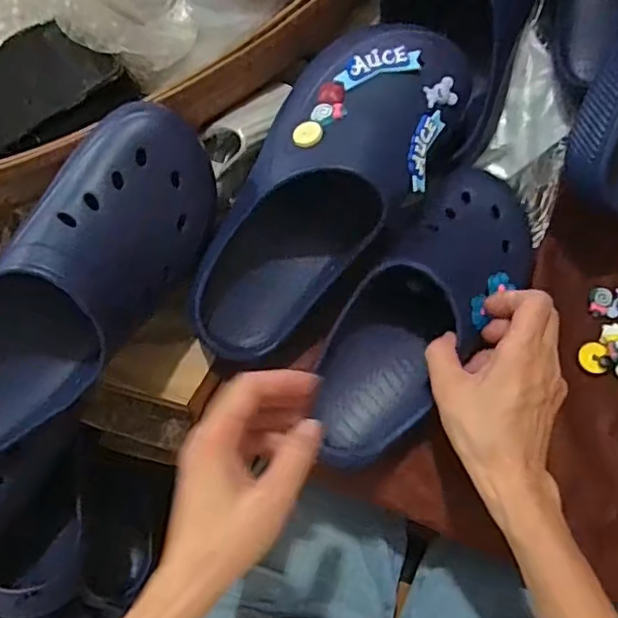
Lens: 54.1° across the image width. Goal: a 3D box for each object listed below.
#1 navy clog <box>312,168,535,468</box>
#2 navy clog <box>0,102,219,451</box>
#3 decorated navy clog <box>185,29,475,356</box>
[{"bbox_3d":[0.090,0.001,0.451,0.105,0.074,0.255,32,80,9],"label":"navy clog"},{"bbox_3d":[-0.162,-0.014,0.409,0.094,0.089,0.266,37,89,11],"label":"navy clog"},{"bbox_3d":[0.010,-0.091,0.462,0.126,0.100,0.287,38,92,11],"label":"decorated navy clog"}]

